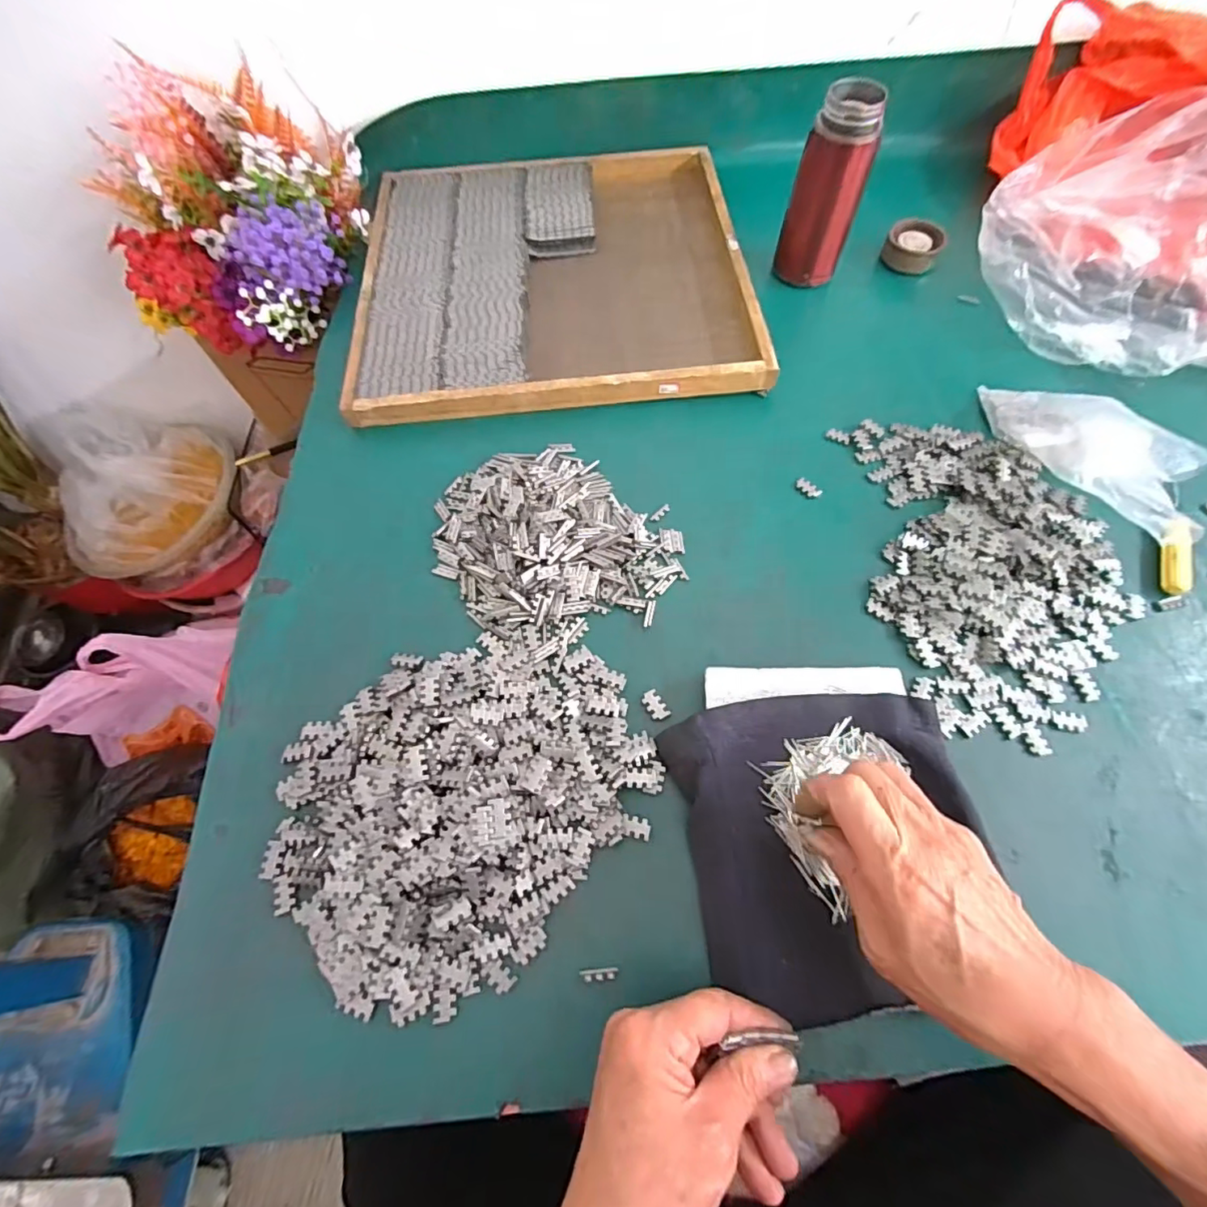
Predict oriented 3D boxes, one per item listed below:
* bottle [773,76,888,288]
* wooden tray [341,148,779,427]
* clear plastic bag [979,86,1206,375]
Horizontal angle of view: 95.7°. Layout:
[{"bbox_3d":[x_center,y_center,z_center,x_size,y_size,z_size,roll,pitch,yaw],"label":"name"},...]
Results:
[{"bbox_3d":[0.219,-0.401,0.533,0.064,0.143,0.057,19,66,9],"label":"bottle"},{"bbox_3d":[-0.056,-0.369,0.582,0.389,0.024,0.402,-4,64,-2],"label":"wooden tray"},{"bbox_3d":[0.533,-0.337,0.509,0.317,0.131,0.221,34,69,15],"label":"clear plastic bag"}]

